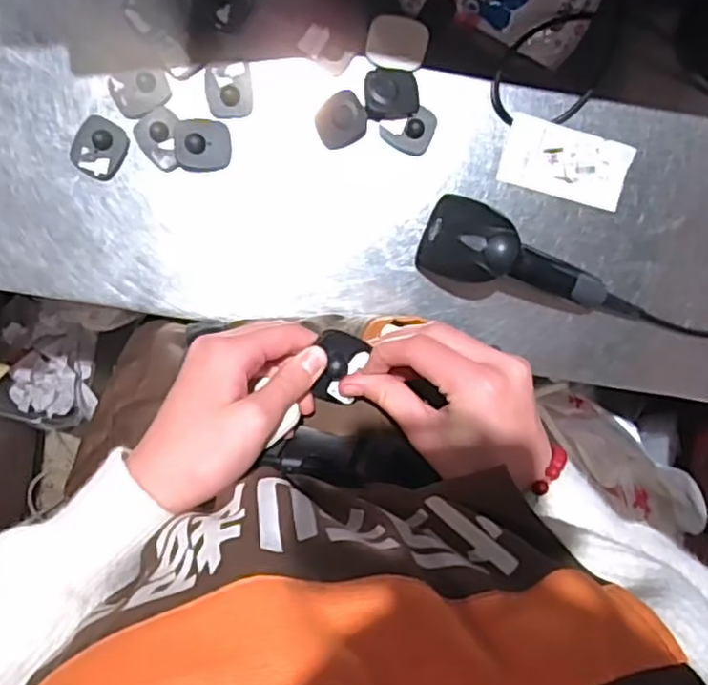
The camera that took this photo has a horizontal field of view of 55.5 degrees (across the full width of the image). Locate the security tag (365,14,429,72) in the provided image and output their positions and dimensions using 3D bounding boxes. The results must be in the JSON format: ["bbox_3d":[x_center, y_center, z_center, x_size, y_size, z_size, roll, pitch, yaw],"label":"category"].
[{"bbox_3d":[0.035,-0.242,0.543,0.048,0.009,0.040,2,116,1],"label":"security tag"}]

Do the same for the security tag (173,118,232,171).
[{"bbox_3d":[-0.124,-0.162,0.550,0.044,0.018,0.040,1,99,-2],"label":"security tag"}]

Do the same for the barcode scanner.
[{"bbox_3d":[0.133,-0.066,0.545,0.156,0.074,0.066,18,98,-4],"label":"barcode scanner"}]

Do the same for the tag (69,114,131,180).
[{"bbox_3d":[-0.209,-0.158,0.546,0.042,0.014,0.046,32,96,-6],"label":"tag"}]

